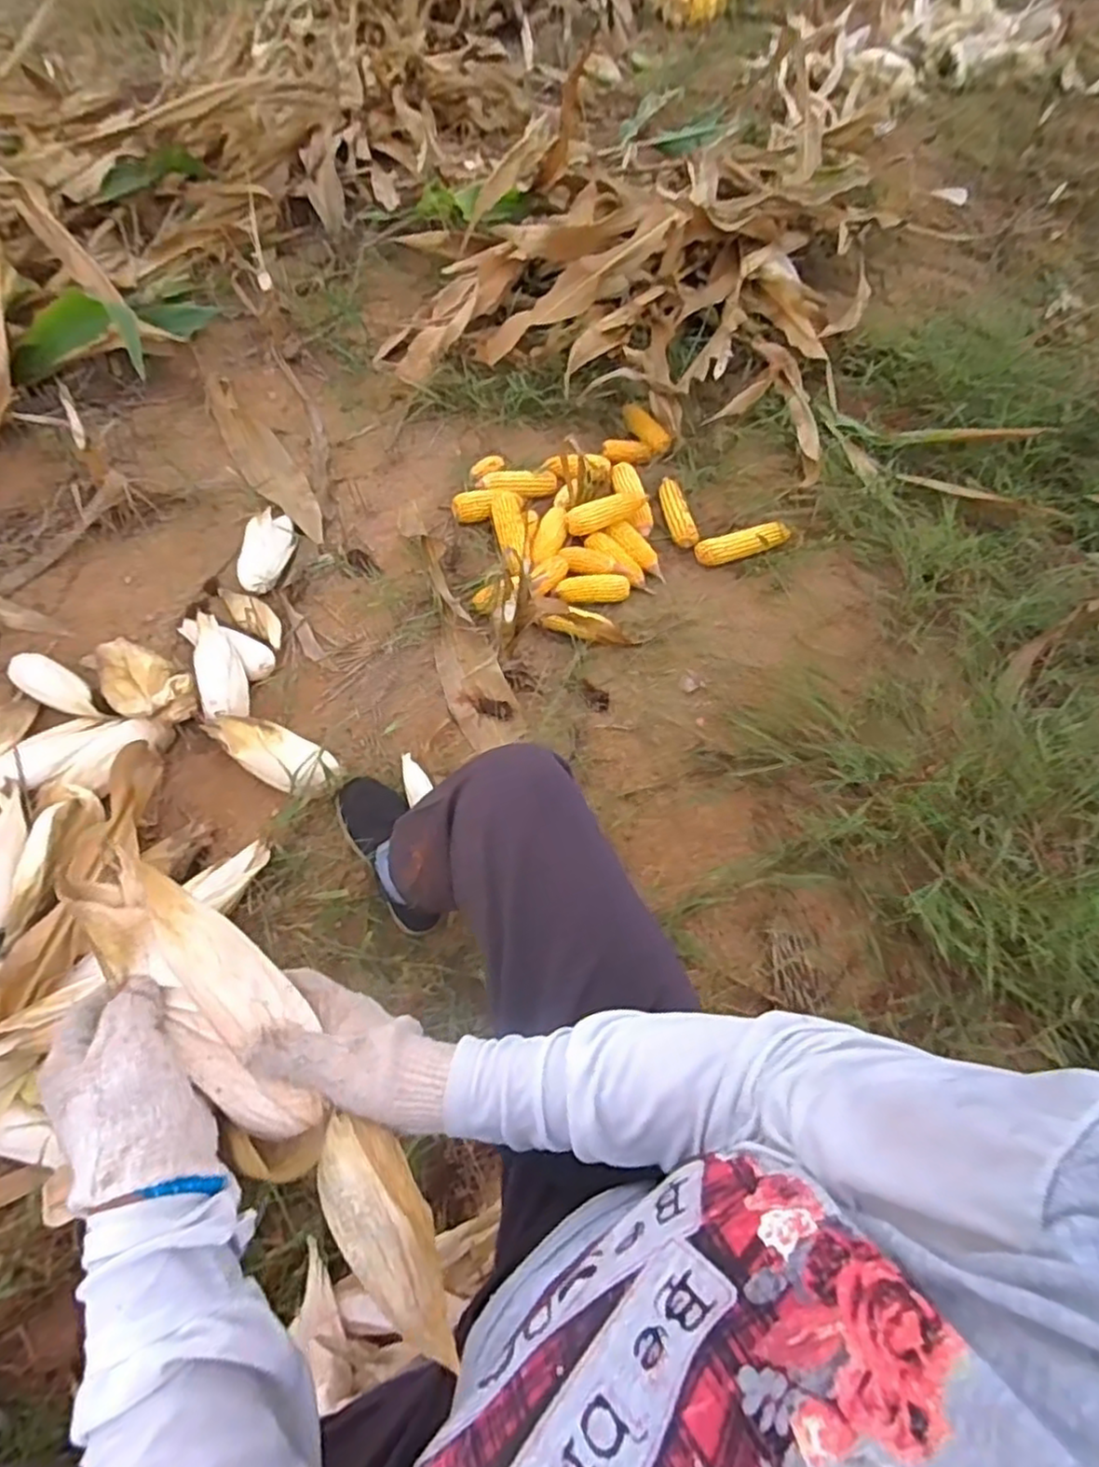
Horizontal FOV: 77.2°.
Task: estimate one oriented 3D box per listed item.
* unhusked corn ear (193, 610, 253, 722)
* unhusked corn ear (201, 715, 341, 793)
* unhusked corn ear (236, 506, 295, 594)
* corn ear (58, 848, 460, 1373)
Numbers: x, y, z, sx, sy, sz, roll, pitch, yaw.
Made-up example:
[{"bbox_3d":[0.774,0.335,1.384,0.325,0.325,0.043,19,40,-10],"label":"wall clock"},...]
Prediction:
[{"bbox_3d":[-0.507,-0.098,1.063,0.068,0.049,0.195,-16,61,-15],"label":"unhusked corn ear"},{"bbox_3d":[-0.404,0.029,0.992,0.204,0.064,0.072,25,59,10],"label":"unhusked corn ear"},{"bbox_3d":[-0.503,-0.322,1.230,0.088,0.046,0.166,-3,60,-6],"label":"unhusked corn ear"},{"bbox_3d":[-0.172,0.204,0.410,0.077,0.117,0.295,-40,75,-23],"label":"corn ear"}]

